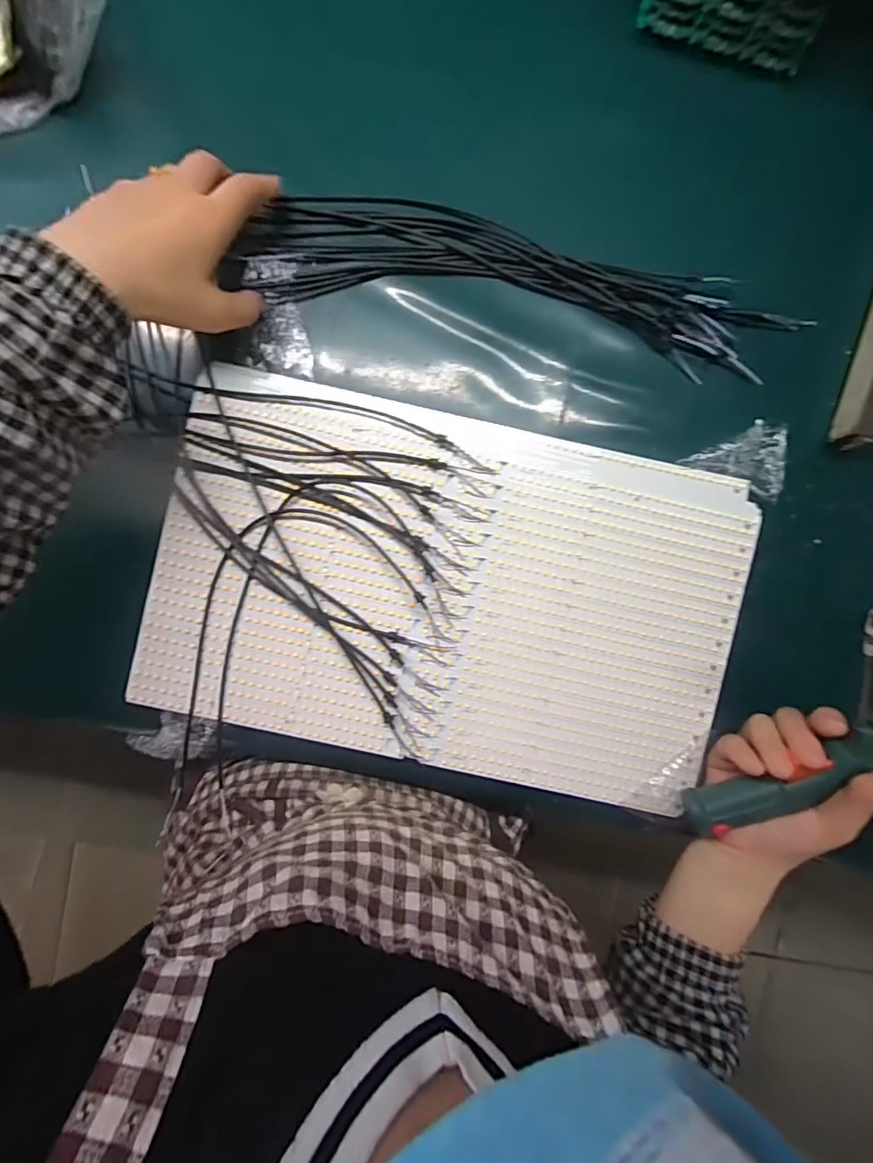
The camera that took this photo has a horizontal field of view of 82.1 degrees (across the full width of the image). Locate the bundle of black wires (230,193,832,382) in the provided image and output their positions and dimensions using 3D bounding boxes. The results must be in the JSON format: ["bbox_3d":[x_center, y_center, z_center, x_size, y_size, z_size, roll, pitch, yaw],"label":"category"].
[{"bbox_3d":[0.061,-0.224,0.378,0.407,0.016,0.087,11,91,-1],"label":"bundle of black wires"}]

